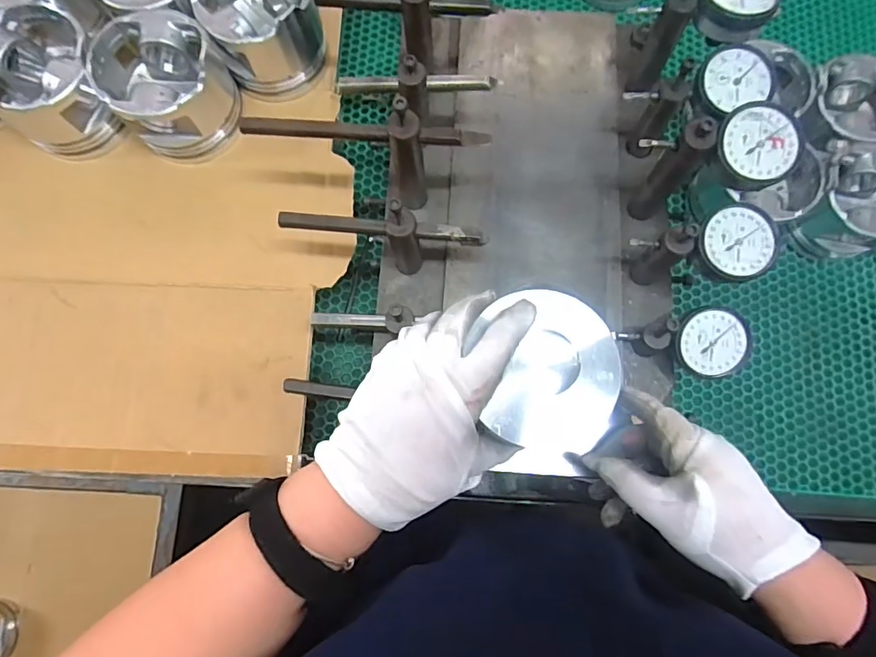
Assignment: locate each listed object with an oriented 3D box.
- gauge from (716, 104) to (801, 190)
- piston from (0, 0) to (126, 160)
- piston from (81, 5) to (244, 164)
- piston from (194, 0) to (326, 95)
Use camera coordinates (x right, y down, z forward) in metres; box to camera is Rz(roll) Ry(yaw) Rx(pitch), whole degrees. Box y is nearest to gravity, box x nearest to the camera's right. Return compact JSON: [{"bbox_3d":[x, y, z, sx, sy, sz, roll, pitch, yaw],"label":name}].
[{"bbox_3d":[0.217,-0.125,0.344,0.053,0.019,0.053,0,78,0],"label":"gauge"},{"bbox_3d":[-0.346,-0.219,0.453,0.101,0.089,0.096,0,78,0],"label":"piston"},{"bbox_3d":[-0.240,-0.215,0.454,0.098,0.082,0.097,0,78,0],"label":"piston"},{"bbox_3d":[-0.160,-0.282,0.468,0.095,0.079,0.097,0,78,0],"label":"piston"}]

